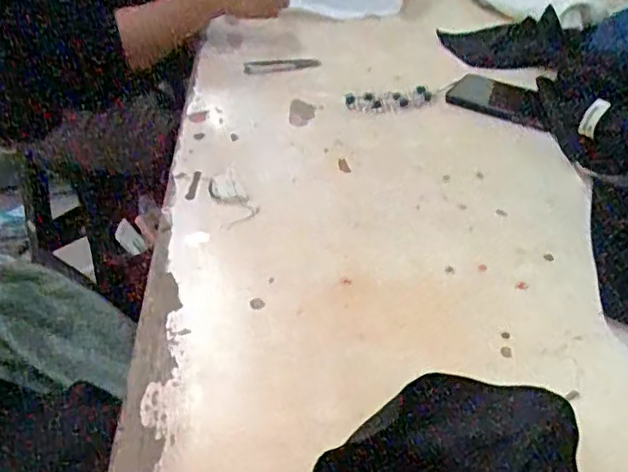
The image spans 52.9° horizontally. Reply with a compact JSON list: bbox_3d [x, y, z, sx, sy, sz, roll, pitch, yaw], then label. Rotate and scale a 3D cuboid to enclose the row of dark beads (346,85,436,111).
[{"bbox_3d":[0.094,-0.165,0.774,0.109,0.020,0.029,-7,39,-10],"label":"row of dark beads"}]

